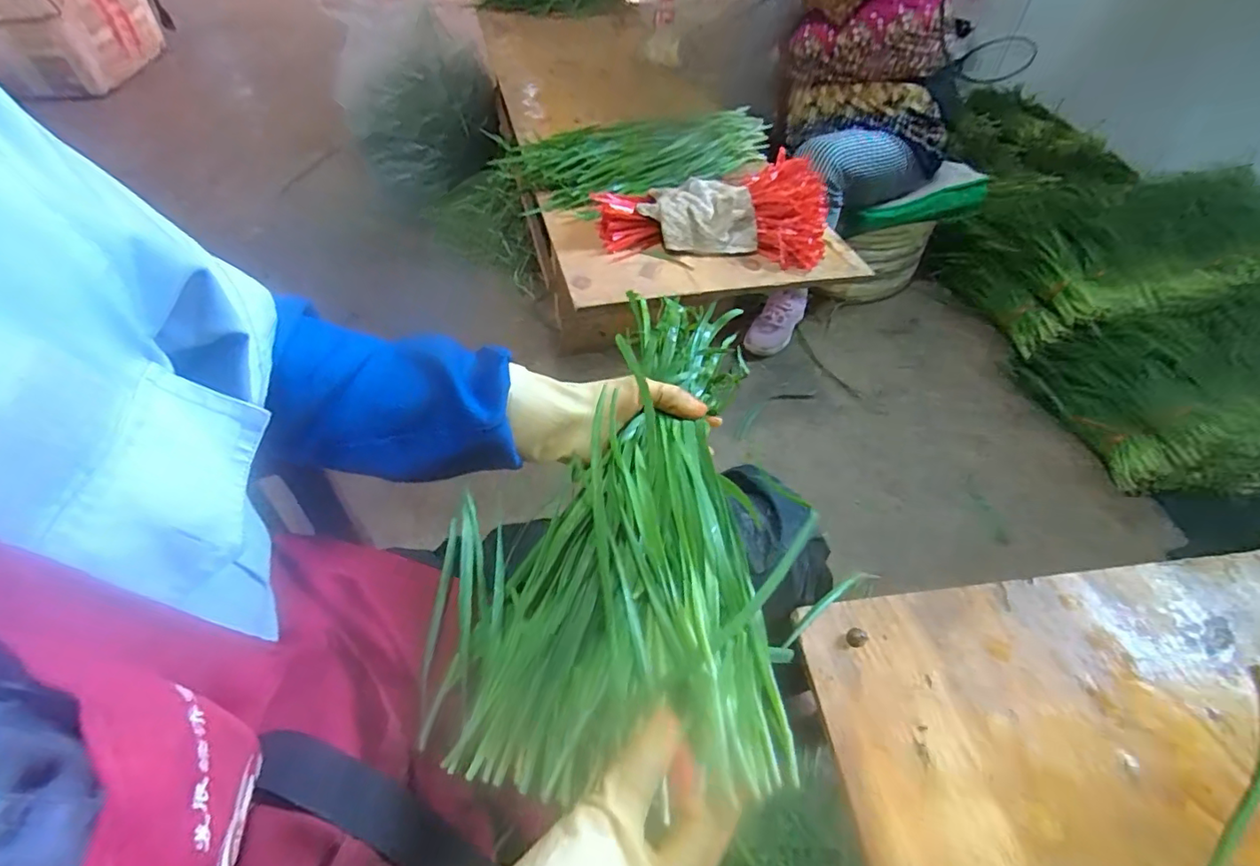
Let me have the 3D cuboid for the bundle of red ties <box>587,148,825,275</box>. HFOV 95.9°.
[{"bbox_3d":[0.118,-0.337,0.840,0.336,0.097,0.151,5,50,1],"label":"bundle of red ties"}]

